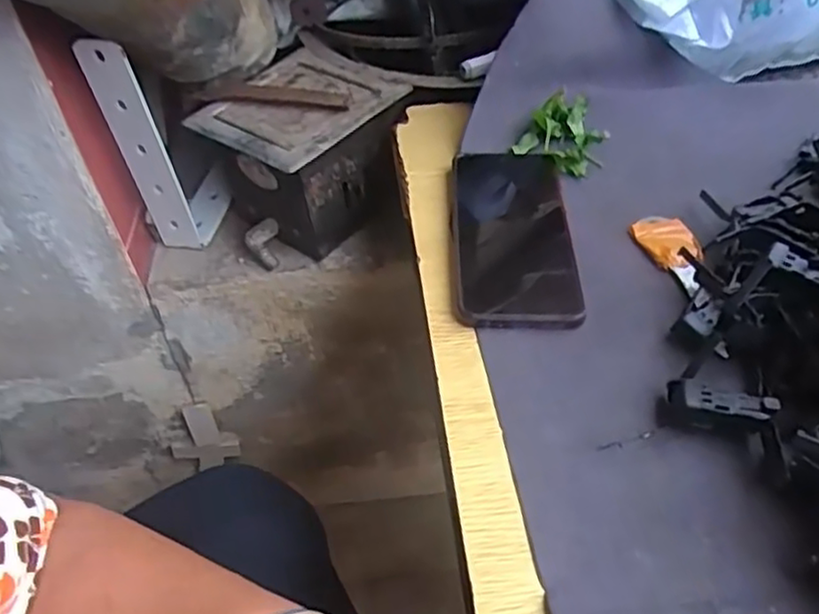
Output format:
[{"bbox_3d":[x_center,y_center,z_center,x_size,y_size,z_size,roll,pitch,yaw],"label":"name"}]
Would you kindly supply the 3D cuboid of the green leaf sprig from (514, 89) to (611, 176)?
[{"bbox_3d":[0.123,-0.133,0.547,0.067,0.036,0.073,25,54,26],"label":"green leaf sprig"}]

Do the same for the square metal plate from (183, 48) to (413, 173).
[{"bbox_3d":[-0.092,-0.172,0.582,0.139,0.007,0.139,29,55,29],"label":"square metal plate"}]

